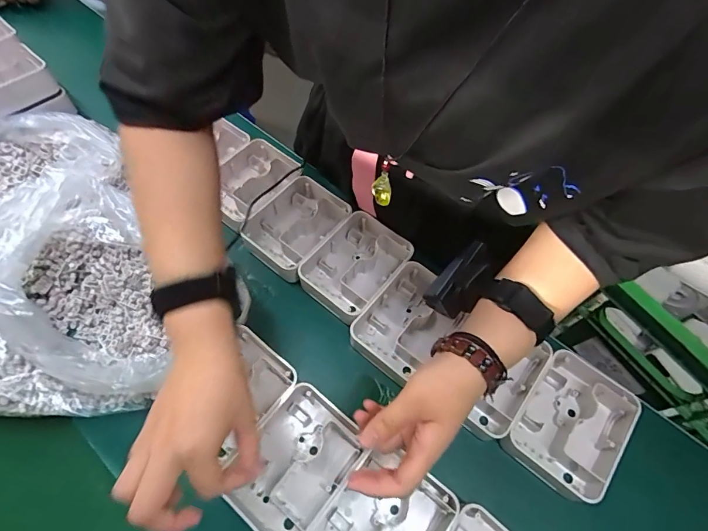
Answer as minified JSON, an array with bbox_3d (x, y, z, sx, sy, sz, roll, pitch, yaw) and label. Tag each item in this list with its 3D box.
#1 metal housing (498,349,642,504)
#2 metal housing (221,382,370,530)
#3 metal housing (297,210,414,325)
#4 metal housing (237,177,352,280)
[{"bbox_3d":[0.234,0.171,0.439,0.103,0.046,0.132,38,65,19],"label":"metal housing"},{"bbox_3d":[-0.062,0.199,0.408,0.106,0.034,0.133,35,64,18],"label":"metal housing"},{"bbox_3d":[0.001,-0.001,0.524,0.100,0.037,0.129,37,67,16],"label":"metal housing"},{"bbox_3d":[-0.078,-0.054,0.548,0.100,0.036,0.133,37,67,16],"label":"metal housing"}]

